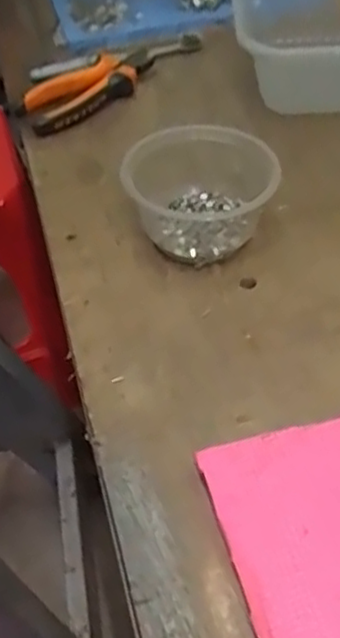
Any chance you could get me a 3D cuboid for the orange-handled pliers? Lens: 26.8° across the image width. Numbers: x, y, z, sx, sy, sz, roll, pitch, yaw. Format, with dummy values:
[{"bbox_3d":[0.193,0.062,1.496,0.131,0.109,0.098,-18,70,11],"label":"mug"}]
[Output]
[{"bbox_3d":[-0.054,-0.243,0.708,0.213,0.033,0.054,-36,55,-22],"label":"orange-handled pliers"}]

